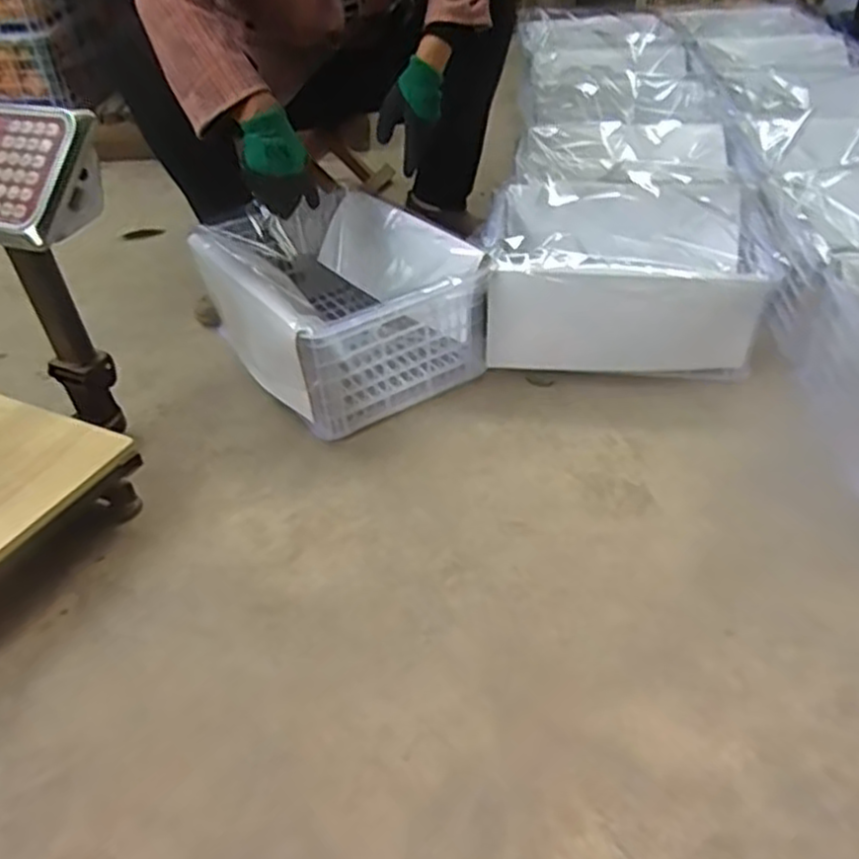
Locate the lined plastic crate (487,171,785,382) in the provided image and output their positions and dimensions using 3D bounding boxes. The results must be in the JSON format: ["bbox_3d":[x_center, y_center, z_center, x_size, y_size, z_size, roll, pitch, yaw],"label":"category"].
[{"bbox_3d":[0.326,-0.262,1.228,0.424,0.199,0.343,1,40,5],"label":"lined plastic crate"}]

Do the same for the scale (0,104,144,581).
[{"bbox_3d":[-0.532,-0.057,0.832,0.303,0.443,0.404,18,44,23],"label":"scale"}]

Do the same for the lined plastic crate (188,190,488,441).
[{"bbox_3d":[-0.153,-0.203,1.183,0.322,0.185,0.409,-23,44,-22],"label":"lined plastic crate"}]

